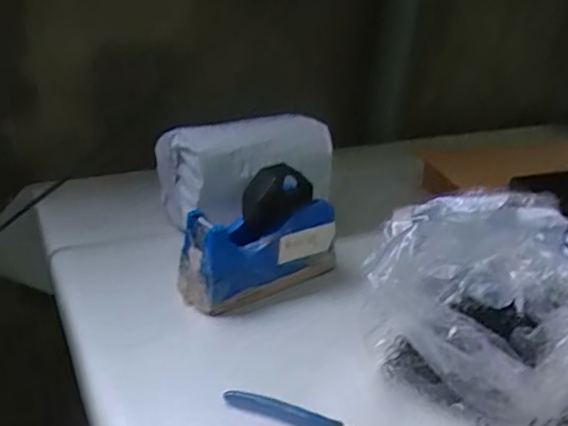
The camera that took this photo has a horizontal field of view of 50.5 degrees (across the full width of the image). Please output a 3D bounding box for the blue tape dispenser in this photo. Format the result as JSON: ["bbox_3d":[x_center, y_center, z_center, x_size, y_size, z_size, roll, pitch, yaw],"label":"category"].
[{"bbox_3d":[-0.021,0.025,0.585,0.158,0.107,0.056,-16,34,-33],"label":"blue tape dispenser"}]

